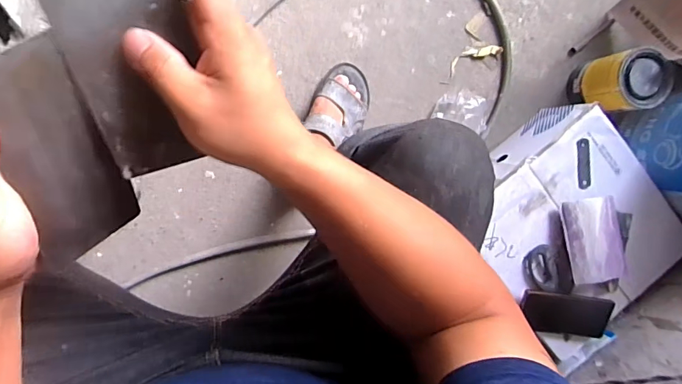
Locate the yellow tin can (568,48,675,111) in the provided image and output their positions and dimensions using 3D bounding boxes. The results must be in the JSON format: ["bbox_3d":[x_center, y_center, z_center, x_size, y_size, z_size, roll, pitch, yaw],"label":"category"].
[{"bbox_3d":[0.543,-0.213,0.865,0.116,0.149,0.109,-1,95,-9],"label":"yellow tin can"}]

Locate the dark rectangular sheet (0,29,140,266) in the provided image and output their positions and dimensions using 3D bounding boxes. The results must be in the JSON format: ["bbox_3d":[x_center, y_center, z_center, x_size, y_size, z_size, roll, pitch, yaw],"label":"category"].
[{"bbox_3d":[-0.168,-0.022,0.266,0.005,0.065,0.129,12,127,25],"label":"dark rectangular sheet"}]

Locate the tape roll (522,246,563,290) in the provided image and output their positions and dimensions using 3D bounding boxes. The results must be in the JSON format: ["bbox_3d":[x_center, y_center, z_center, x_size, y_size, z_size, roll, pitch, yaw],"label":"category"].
[{"bbox_3d":[0.345,0.129,0.750,0.060,0.018,0.075,-10,98,-9],"label":"tape roll"}]

